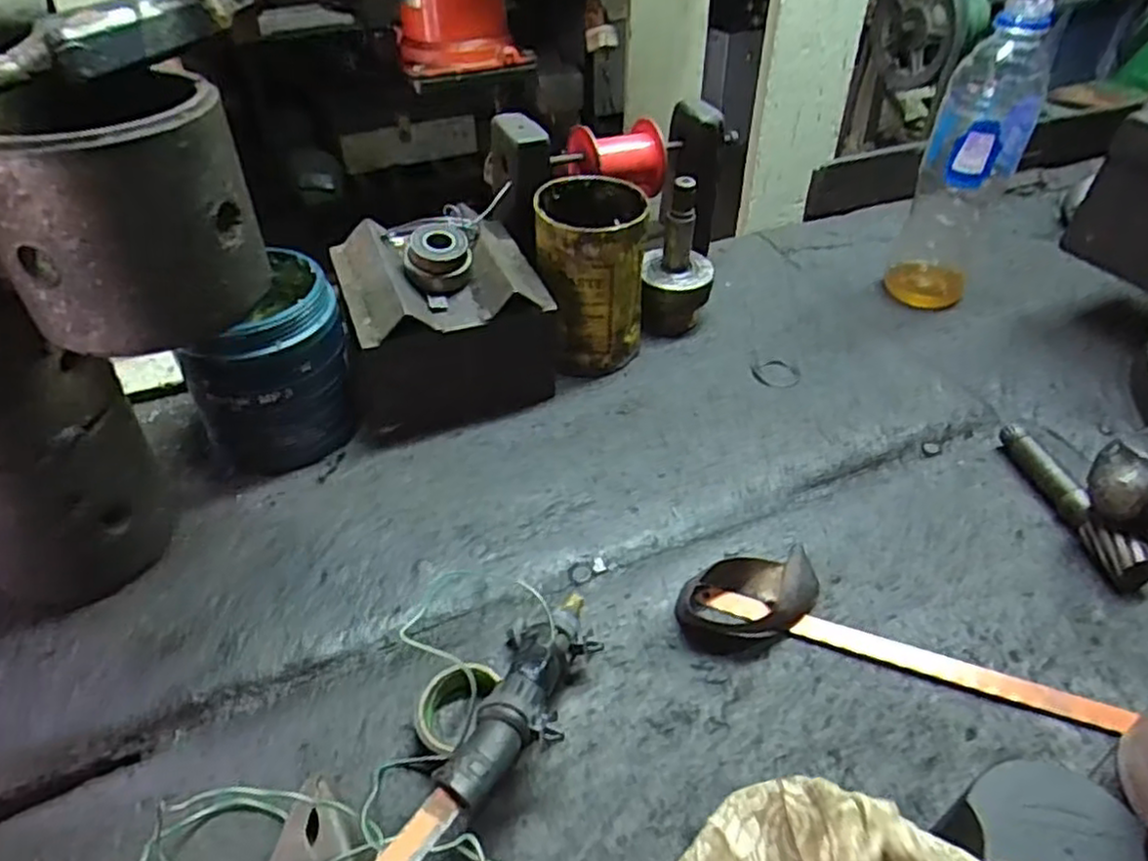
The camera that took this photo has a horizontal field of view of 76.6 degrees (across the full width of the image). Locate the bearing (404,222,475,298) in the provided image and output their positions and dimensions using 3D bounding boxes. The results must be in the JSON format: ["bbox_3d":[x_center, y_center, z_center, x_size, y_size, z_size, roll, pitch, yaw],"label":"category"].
[{"bbox_3d":[-0.082,-0.104,0.445,0.040,0.031,0.038,-7,41,-7],"label":"bearing"}]

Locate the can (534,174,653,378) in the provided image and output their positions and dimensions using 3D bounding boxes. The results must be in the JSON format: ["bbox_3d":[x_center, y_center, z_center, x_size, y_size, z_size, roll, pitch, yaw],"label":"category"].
[{"bbox_3d":[0.012,-0.105,0.499,0.074,0.110,0.078,0,43,0],"label":"can"}]

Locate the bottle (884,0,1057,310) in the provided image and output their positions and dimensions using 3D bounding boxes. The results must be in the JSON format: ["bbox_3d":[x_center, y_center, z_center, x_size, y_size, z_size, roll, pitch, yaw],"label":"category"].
[{"bbox_3d":[0.286,-0.190,0.531,0.062,0.209,0.061,21,47,21],"label":"bottle"}]

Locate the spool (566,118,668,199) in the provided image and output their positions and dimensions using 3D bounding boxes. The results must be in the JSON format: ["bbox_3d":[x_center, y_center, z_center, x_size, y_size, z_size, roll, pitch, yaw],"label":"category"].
[{"bbox_3d":[0.031,-0.191,0.515,0.062,0.045,0.046,-17,43,-18],"label":"spool"}]

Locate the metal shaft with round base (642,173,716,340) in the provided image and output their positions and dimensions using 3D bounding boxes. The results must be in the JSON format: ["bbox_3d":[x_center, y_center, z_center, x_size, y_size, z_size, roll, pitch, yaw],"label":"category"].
[{"bbox_3d":[0.076,-0.124,0.523,0.053,0.106,0.047,7,44,7],"label":"metal shaft with round base"}]

